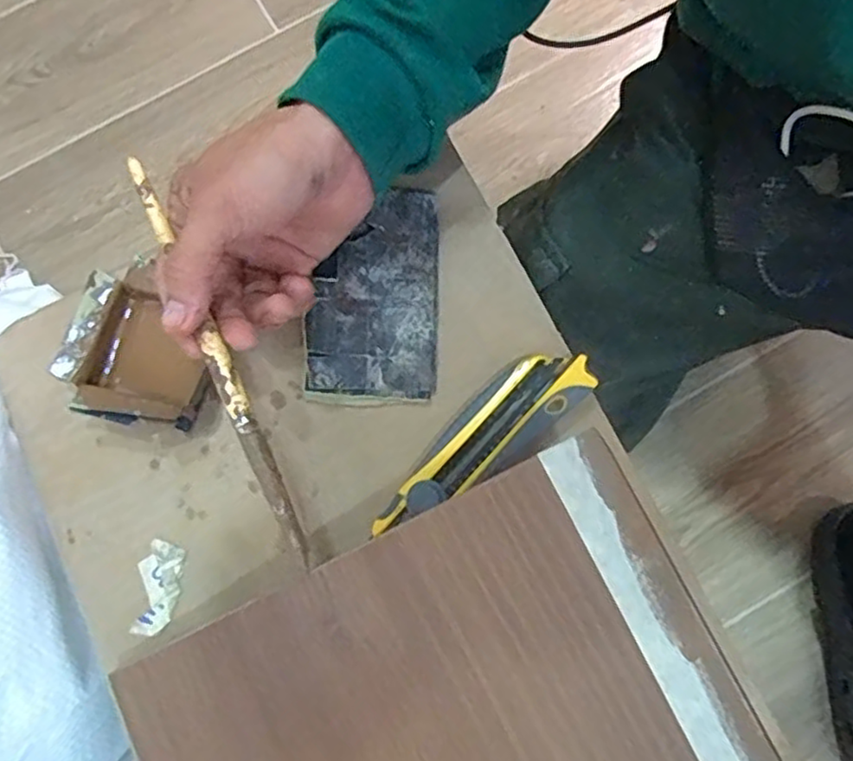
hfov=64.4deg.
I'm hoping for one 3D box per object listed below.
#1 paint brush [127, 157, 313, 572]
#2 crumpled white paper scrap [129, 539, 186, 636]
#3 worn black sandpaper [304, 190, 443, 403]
[{"bbox_3d":[-0.097,-0.011,0.314,0.010,0.006,0.206,-25,84,-5],"label":"paint brush"},{"bbox_3d":[-0.143,0.110,0.359,0.023,0.004,0.047,2,78,3],"label":"crumpled white paper scrap"},{"bbox_3d":[-0.030,-0.050,0.382,0.073,0.009,0.122,0,78,3],"label":"worn black sandpaper"}]

